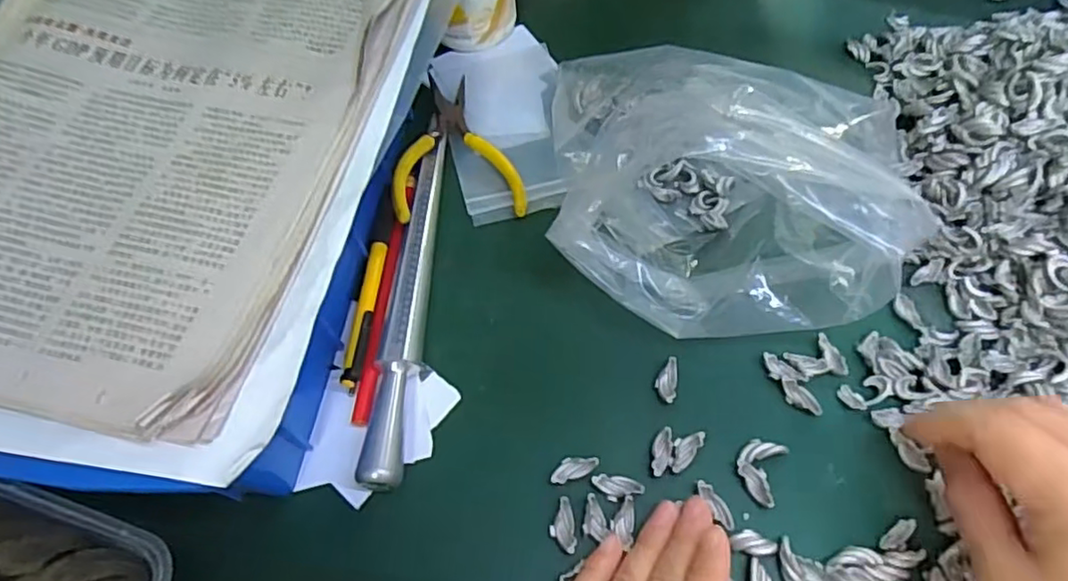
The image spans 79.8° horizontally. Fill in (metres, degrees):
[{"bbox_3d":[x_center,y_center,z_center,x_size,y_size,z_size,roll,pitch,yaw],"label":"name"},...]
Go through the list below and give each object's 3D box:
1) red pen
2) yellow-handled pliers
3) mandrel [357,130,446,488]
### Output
[{"bbox_3d":[-0.081,-0.001,0.357,0.011,0.006,0.152,4,61,4],"label":"red pen"},{"bbox_3d":[-0.054,-0.094,0.399,0.074,0.029,0.116,-13,61,-5],"label":"yellow-handled pliers"},{"bbox_3d":[-0.068,0.001,0.353,0.019,0.020,0.211,2,61,3],"label":"mandrel"}]

